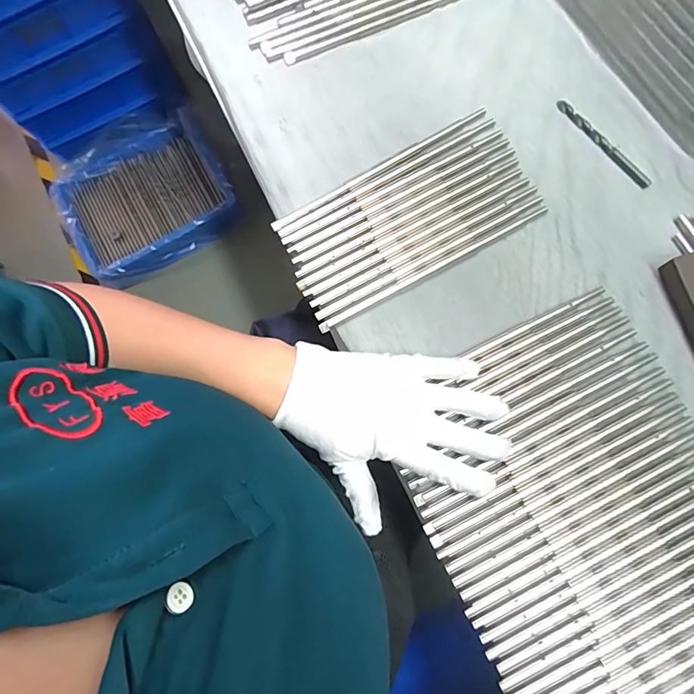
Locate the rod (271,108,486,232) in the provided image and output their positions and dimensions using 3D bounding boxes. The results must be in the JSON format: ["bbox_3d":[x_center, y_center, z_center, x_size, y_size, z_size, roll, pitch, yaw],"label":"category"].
[{"bbox_3d":[0.029,-0.152,0.367,0.208,0.005,0.009,-30,79,-5],"label":"rod"}]

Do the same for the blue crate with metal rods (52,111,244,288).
[{"bbox_3d":[-0.544,-0.411,1.136,0.421,0.091,0.402,-30,79,-1],"label":"blue crate with metal rods"}]

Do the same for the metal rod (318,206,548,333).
[{"bbox_3d":[0.072,-0.064,0.352,0.210,0.006,0.009,-28,79,-5],"label":"metal rod"}]

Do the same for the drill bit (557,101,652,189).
[{"bbox_3d":[0.222,-0.177,0.368,0.011,0.004,0.104,-39,80,-7],"label":"drill bit"}]

